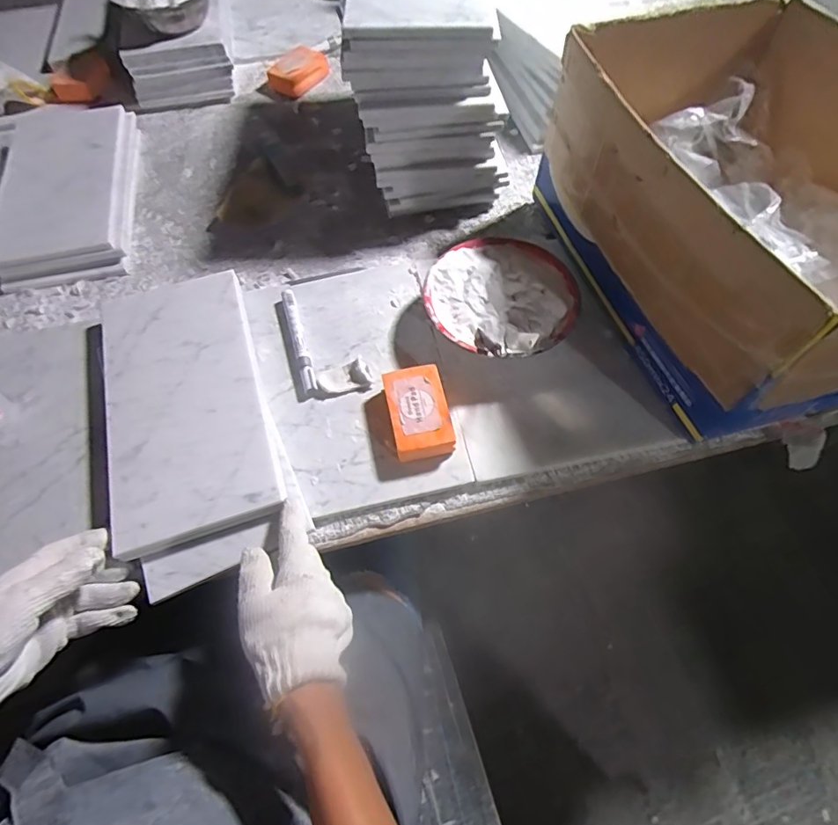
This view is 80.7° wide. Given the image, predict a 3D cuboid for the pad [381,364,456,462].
[{"bbox_3d":[-0.001,-0.001,0.505,0.058,0.035,0.090,-12,62,-3],"label":"pad"}]

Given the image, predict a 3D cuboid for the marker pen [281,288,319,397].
[{"bbox_3d":[-0.136,-0.083,0.561,0.014,0.016,0.141,-17,63,-6],"label":"marker pen"}]

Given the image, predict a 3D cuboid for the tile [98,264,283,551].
[{"bbox_3d":[-0.252,-0.024,0.521,0.158,0.017,0.316,-18,61,-9],"label":"tile"}]

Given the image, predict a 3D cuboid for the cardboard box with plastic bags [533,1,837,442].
[{"bbox_3d":[0.339,-0.216,0.505,0.290,0.182,0.410,-13,62,-4],"label":"cardboard box with plastic bags"}]

